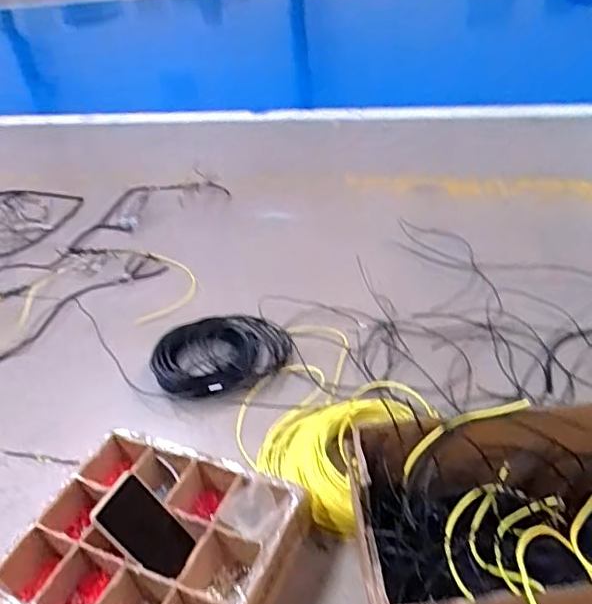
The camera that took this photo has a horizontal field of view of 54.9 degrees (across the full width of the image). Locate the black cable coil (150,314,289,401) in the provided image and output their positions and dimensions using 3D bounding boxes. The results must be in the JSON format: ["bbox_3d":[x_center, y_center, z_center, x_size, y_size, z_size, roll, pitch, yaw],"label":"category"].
[{"bbox_3d":[-0.144,0.103,1.114,0.266,0.055,0.191,-17,37,-11],"label":"black cable coil"}]

